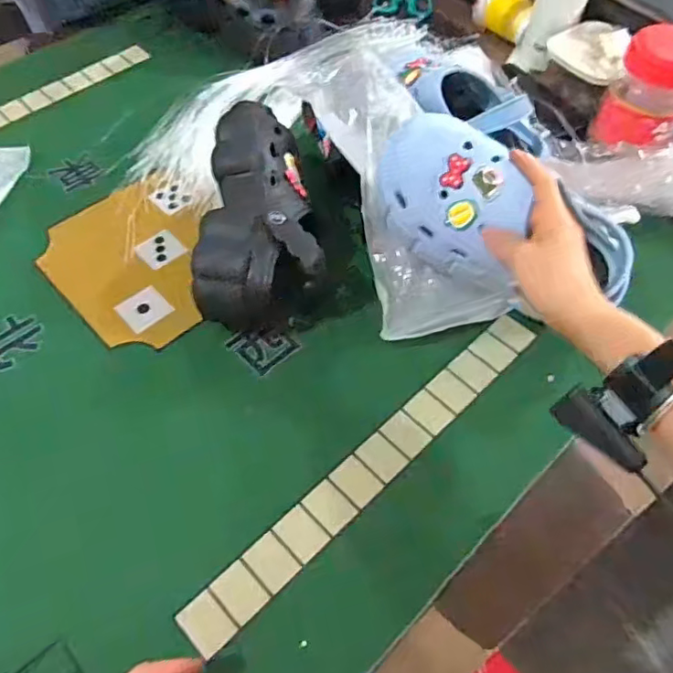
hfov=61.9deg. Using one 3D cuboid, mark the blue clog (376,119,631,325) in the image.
[{"bbox_3d":[0.143,-0.099,0.488,0.235,0.091,0.103,26,65,1],"label":"blue clog"}]

